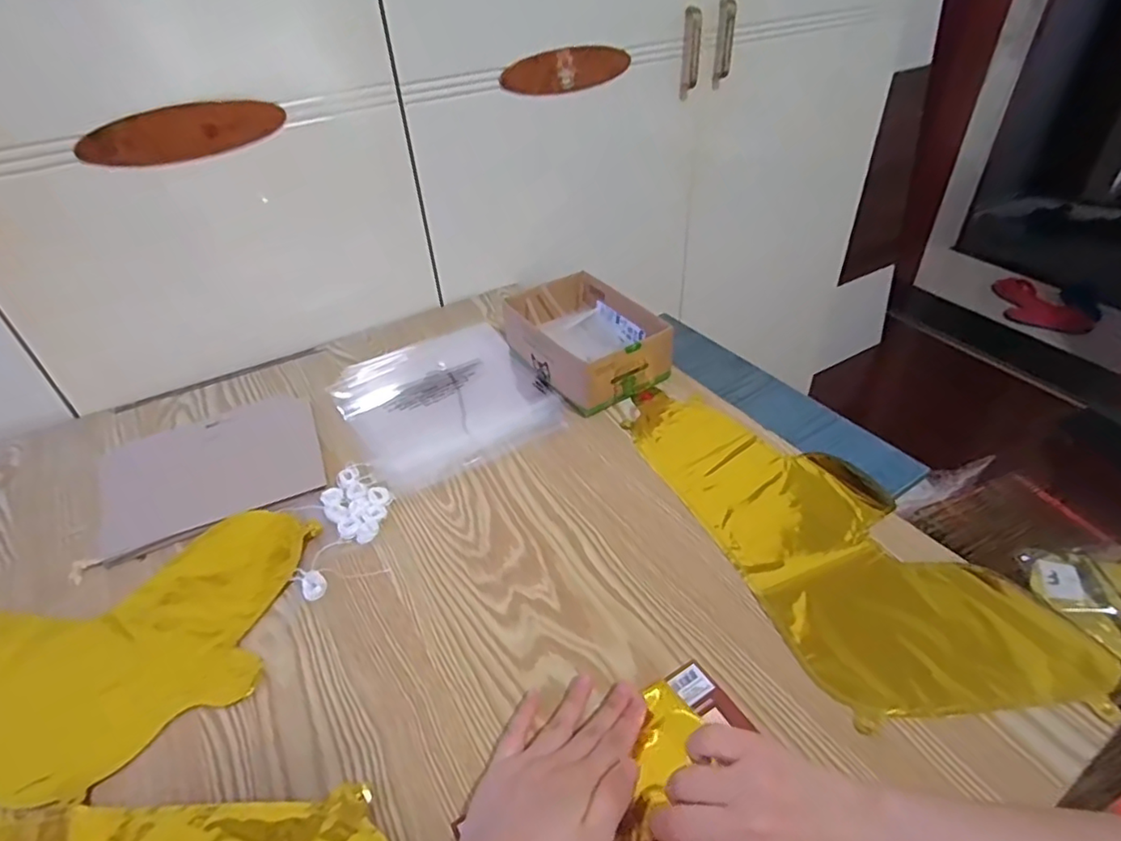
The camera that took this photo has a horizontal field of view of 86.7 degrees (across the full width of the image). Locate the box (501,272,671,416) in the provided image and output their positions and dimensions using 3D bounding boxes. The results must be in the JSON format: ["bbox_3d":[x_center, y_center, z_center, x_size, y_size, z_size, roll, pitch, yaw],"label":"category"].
[{"bbox_3d":[0.030,-0.095,0.699,0.128,0.067,0.182,-24,44,-21],"label":"box"}]

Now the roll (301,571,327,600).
[{"bbox_3d":[-0.203,0.135,0.488,0.019,0.011,0.023,-29,46,-26],"label":"roll"}]

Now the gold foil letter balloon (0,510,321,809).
[{"bbox_3d":[-0.414,0.182,0.452,0.397,0.007,0.214,-10,40,-6],"label":"gold foil letter balloon"}]

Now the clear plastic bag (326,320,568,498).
[{"bbox_3d":[-0.135,-0.032,0.686,0.210,0.009,0.244,-23,44,-21],"label":"clear plastic bag"}]

